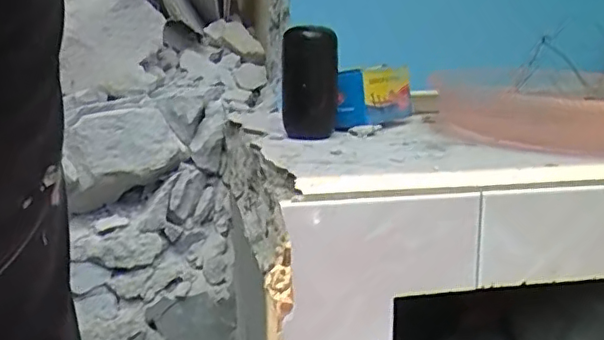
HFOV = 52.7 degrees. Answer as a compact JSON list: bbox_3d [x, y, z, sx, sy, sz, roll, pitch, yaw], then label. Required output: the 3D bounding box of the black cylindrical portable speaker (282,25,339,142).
[{"bbox_3d":[0.010,-0.102,0.715,0.064,0.125,0.053,-1,11,-1],"label":"black cylindrical portable speaker"}]

